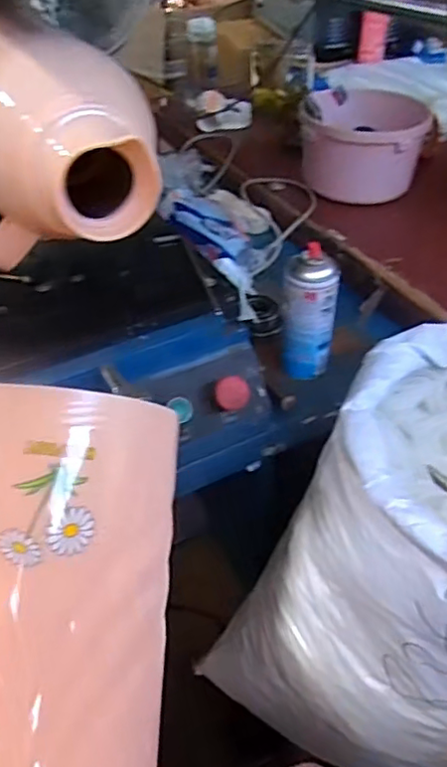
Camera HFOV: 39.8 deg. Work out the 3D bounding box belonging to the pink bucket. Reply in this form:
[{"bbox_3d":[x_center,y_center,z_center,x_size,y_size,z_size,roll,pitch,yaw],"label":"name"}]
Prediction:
[{"bbox_3d":[0.216,-0.367,0.953,0.177,0.120,0.151,12,44,13],"label":"pink bucket"}]

